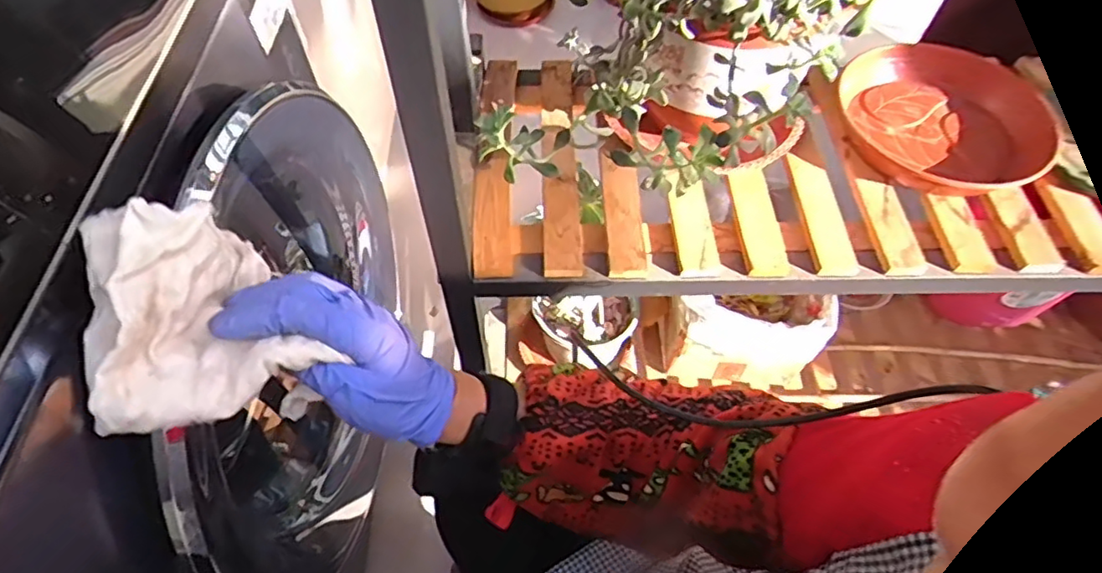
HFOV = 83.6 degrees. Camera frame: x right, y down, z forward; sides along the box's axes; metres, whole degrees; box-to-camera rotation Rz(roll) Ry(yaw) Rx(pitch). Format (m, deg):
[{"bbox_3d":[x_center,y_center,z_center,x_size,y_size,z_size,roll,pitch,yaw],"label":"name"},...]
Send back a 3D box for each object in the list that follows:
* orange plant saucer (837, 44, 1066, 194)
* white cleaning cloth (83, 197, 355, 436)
[{"bbox_3d":[0.345,-0.141,0.542,0.165,0.046,0.175,0,57,0],"label":"orange plant saucer"},{"bbox_3d":[-0.208,0.016,0.344,0.100,0.078,0.121,-33,63,-20],"label":"white cleaning cloth"}]

